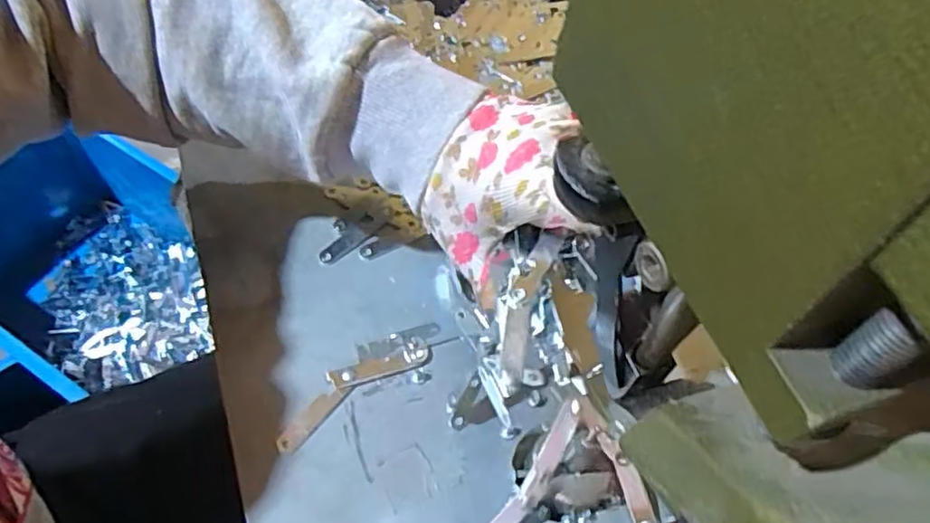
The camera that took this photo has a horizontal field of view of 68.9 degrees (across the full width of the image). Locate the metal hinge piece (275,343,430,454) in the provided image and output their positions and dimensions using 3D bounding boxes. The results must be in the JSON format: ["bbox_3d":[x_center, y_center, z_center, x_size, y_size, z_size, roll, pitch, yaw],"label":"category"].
[{"bbox_3d":[-0.060,0.066,0.352,0.088,0.006,0.022,-32,65,-22],"label":"metal hinge piece"}]

